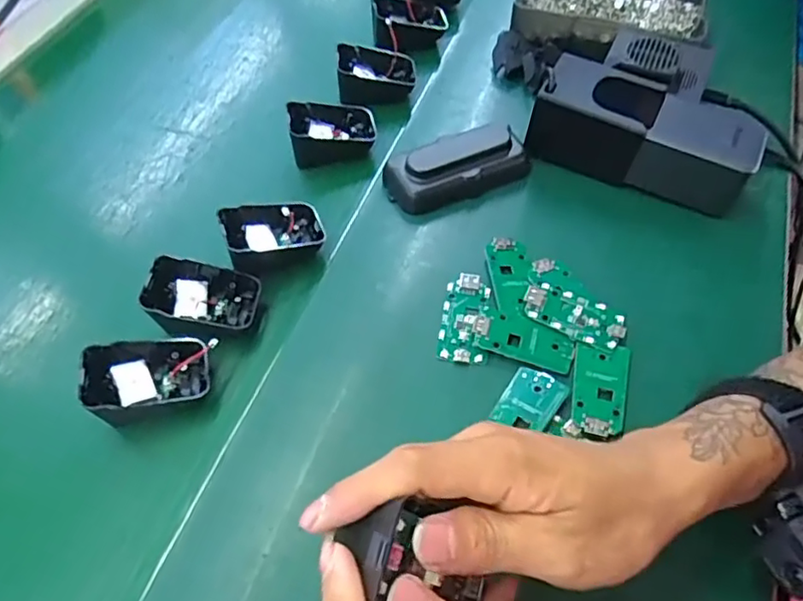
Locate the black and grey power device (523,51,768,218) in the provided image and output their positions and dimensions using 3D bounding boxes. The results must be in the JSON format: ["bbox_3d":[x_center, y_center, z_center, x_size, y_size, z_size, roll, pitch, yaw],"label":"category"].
[{"bbox_3d":[0.177,-0.122,0.444,0.155,0.061,0.061,20,59,16],"label":"black and grey power device"}]

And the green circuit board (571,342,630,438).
[{"bbox_3d":[0.119,0.051,0.359,0.032,0.004,0.058,9,59,11],"label":"green circuit board"}]

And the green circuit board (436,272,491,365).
[{"bbox_3d":[0.041,0.010,0.389,0.030,0.007,0.063,4,58,8],"label":"green circuit board"}]

